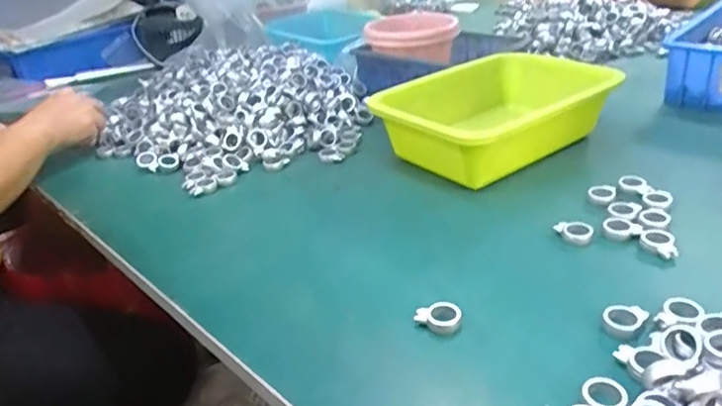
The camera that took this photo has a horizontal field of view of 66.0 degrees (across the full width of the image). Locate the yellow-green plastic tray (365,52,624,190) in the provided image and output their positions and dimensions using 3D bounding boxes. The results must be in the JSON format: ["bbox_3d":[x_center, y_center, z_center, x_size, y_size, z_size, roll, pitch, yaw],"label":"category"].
[{"bbox_3d":[0.157,-0.105,0.672,0.236,0.077,0.193,-26,35,-30],"label":"yellow-green plastic tray"}]

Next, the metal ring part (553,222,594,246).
[{"bbox_3d":[0.193,0.026,0.505,0.034,0.010,0.026,8,33,23],"label":"metal ring part"}]

